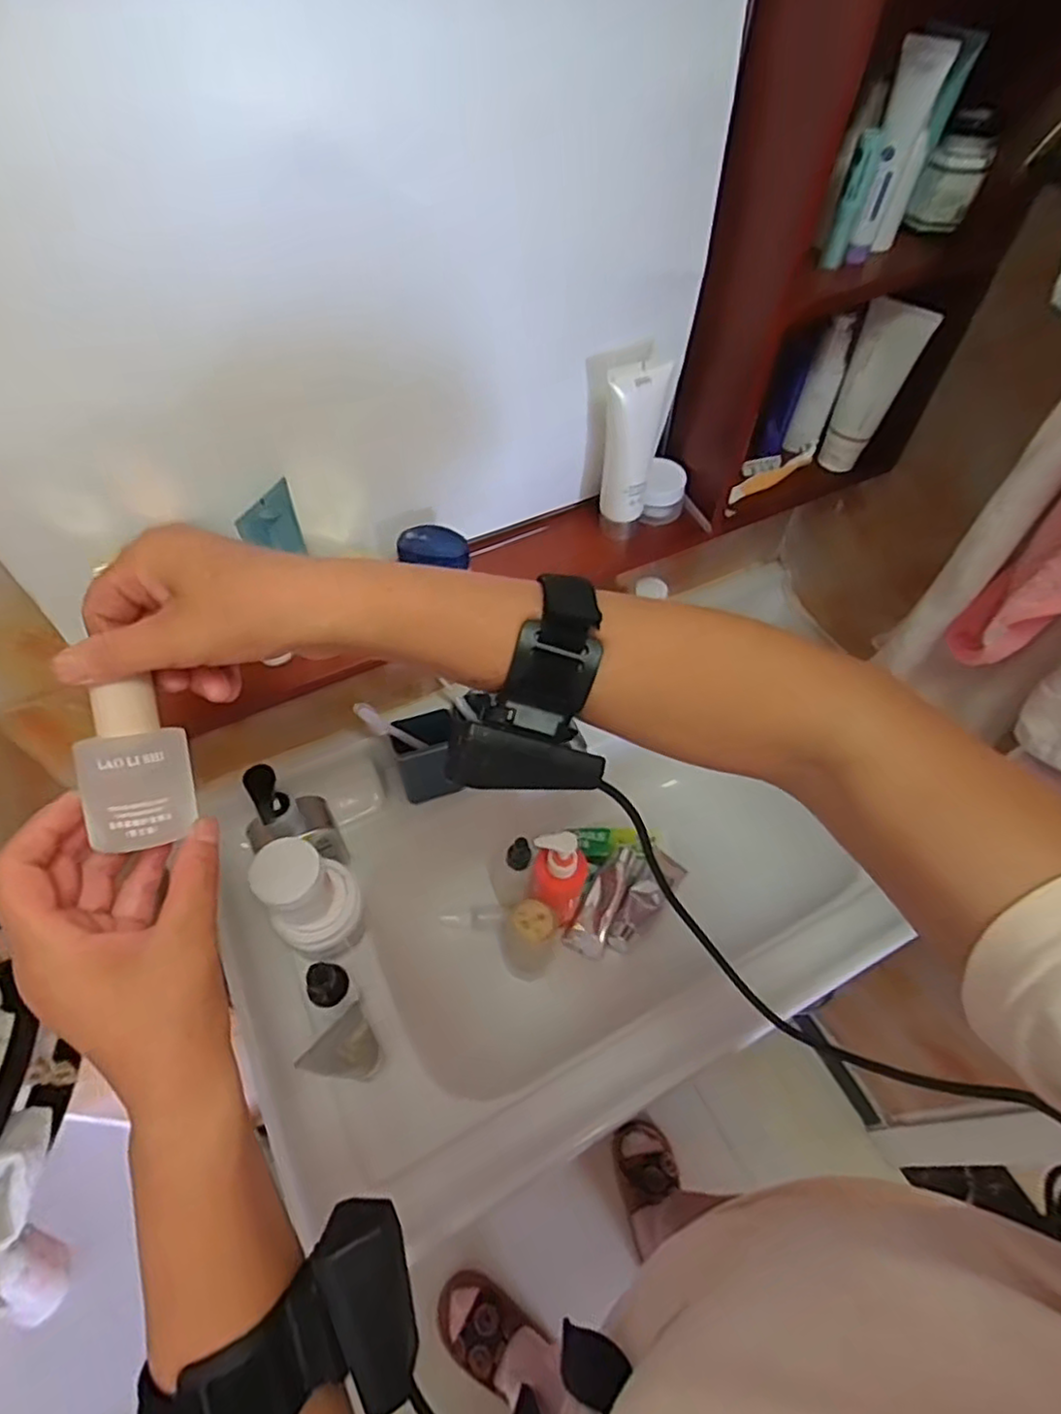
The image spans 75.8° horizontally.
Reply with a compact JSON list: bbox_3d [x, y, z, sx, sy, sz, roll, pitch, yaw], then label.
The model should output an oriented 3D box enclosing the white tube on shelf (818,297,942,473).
[{"bbox_3d":[0.337,-0.315,0.679,0.061,0.165,0.032,28,60,16],"label":"white tube on shelf"}]

